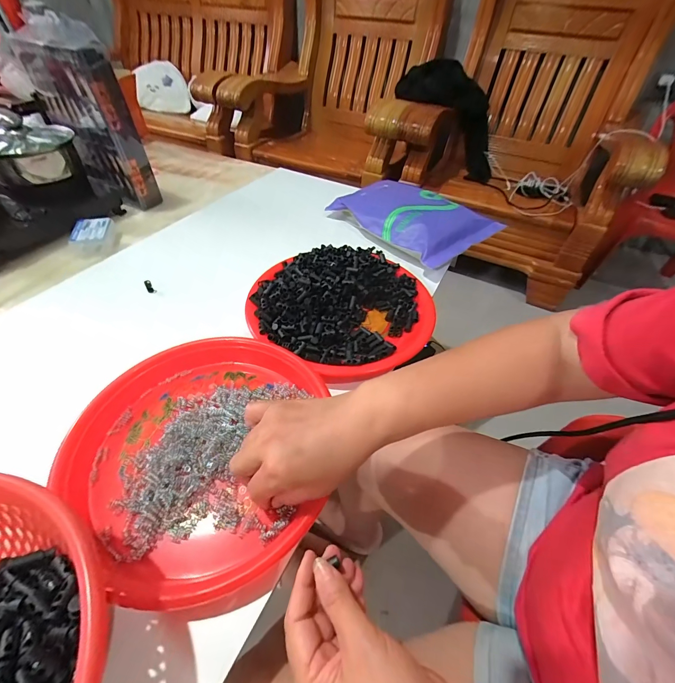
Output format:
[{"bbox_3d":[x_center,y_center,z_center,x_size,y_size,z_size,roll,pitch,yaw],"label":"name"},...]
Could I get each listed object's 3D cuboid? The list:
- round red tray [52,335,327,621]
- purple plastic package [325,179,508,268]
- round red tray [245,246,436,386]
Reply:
[{"bbox_3d":[-0.125,0.098,0.331,0.255,0.028,0.233,2,47,-2],"label":"round red tray"},{"bbox_3d":[0.142,-0.245,0.643,0.189,0.054,0.283,-32,56,-28],"label":"purple plastic package"},{"bbox_3d":[0.005,-0.057,0.465,0.244,0.047,0.230,2,47,-2],"label":"round red tray"}]

